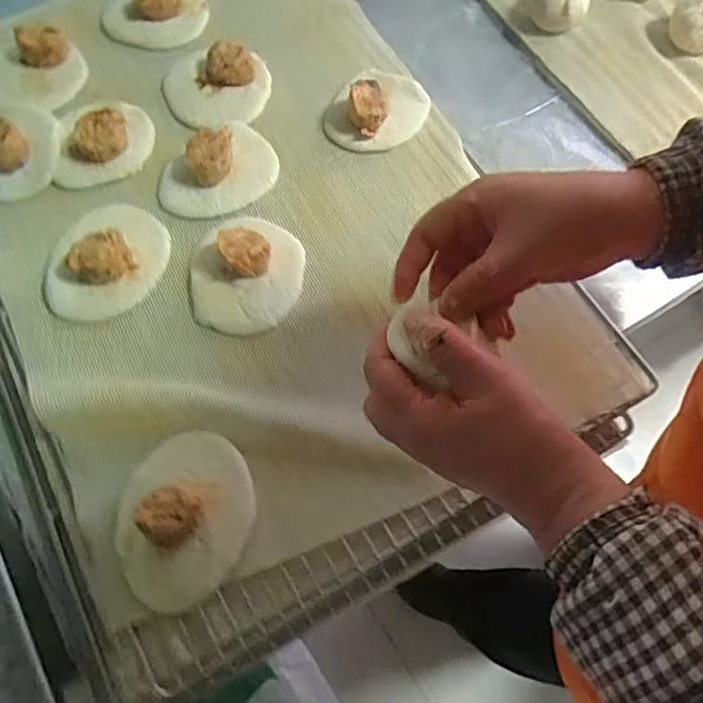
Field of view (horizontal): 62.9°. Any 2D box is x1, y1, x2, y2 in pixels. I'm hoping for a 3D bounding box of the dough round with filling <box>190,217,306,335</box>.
[{"bbox_3d":[-0.080,-0.065,0.433,0.082,0.030,0.096,7,67,1],"label":"dough round with filling"}]

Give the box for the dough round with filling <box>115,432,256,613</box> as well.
[{"bbox_3d":[-0.107,0.104,0.365,0.084,0.021,0.106,0,67,-2],"label":"dough round with filling"}]

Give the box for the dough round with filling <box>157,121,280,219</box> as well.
[{"bbox_3d":[-0.111,-0.153,0.468,0.099,0.029,0.072,-30,72,-14],"label":"dough round with filling"}]

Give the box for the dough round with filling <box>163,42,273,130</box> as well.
[{"bbox_3d":[-0.119,-0.238,0.504,0.089,0.028,0.083,1,67,-2],"label":"dough round with filling"}]

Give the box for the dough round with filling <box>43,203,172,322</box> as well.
[{"bbox_3d":[-0.188,-0.074,0.438,0.084,0.030,0.103,4,67,-1],"label":"dough round with filling"}]

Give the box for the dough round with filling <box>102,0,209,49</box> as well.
[{"bbox_3d":[-0.191,-0.329,0.542,0.104,0.030,0.080,4,67,-1],"label":"dough round with filling"}]

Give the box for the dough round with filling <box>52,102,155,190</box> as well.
[{"bbox_3d":[-0.211,-0.183,0.482,0.078,0.026,0.084,-2,67,-3],"label":"dough round with filling"}]

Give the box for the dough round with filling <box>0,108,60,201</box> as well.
[{"bbox_3d":[-0.284,-0.173,0.476,0.083,0.024,0.083,1,67,-2],"label":"dough round with filling"}]

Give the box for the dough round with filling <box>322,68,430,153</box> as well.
[{"bbox_3d":[0.022,-0.211,0.492,0.081,0.040,0.082,1,67,-2],"label":"dough round with filling"}]

